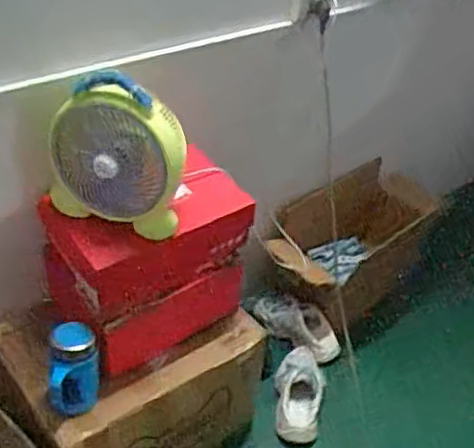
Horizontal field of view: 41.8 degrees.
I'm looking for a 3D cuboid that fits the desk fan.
[{"bbox_3d":[-0.200,-0.128,1.070,0.219,0.258,0.115,16,39,13],"label":"desk fan"}]

